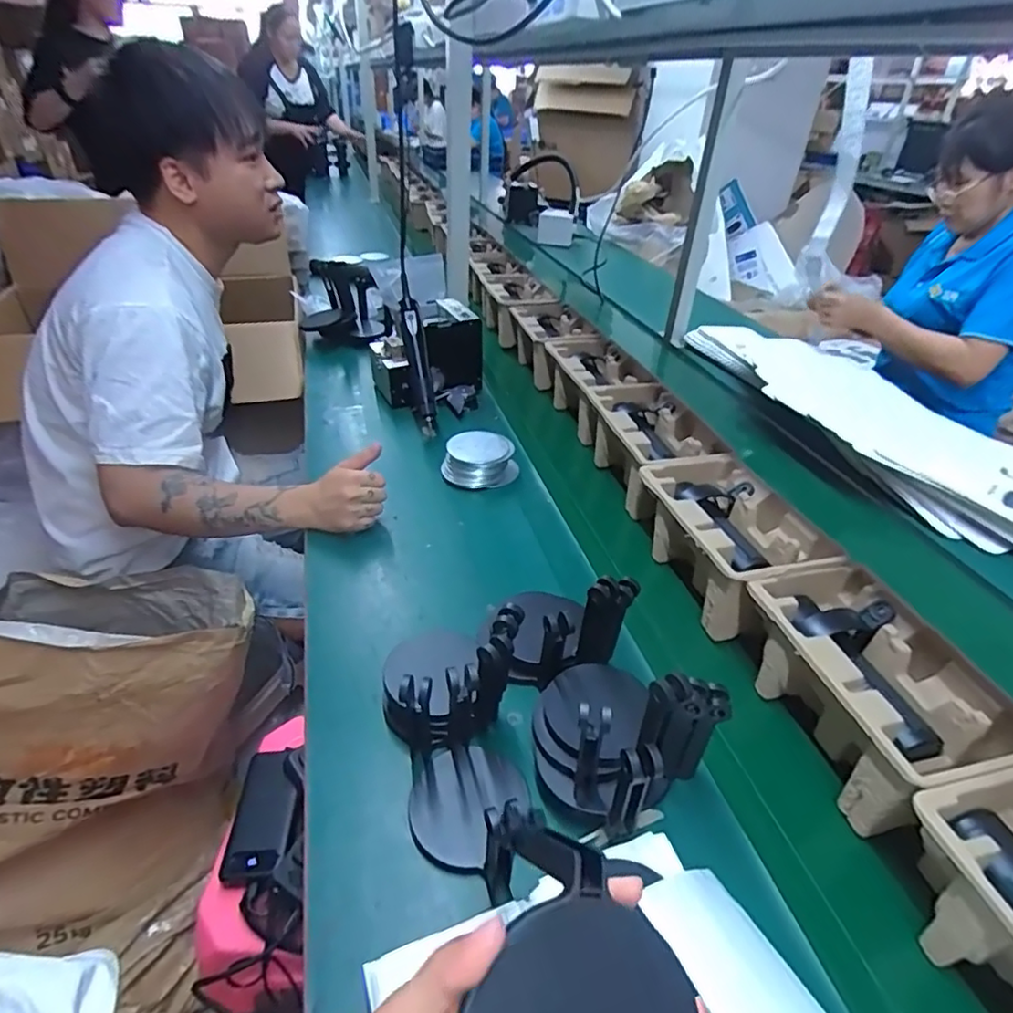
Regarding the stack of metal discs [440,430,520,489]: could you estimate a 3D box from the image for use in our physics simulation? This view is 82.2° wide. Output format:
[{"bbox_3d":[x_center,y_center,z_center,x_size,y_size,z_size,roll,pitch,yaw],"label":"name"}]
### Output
[{"bbox_3d":[-0.040,-0.069,0.892,0.111,0.054,0.086,2,37,-5],"label":"stack of metal discs"}]

